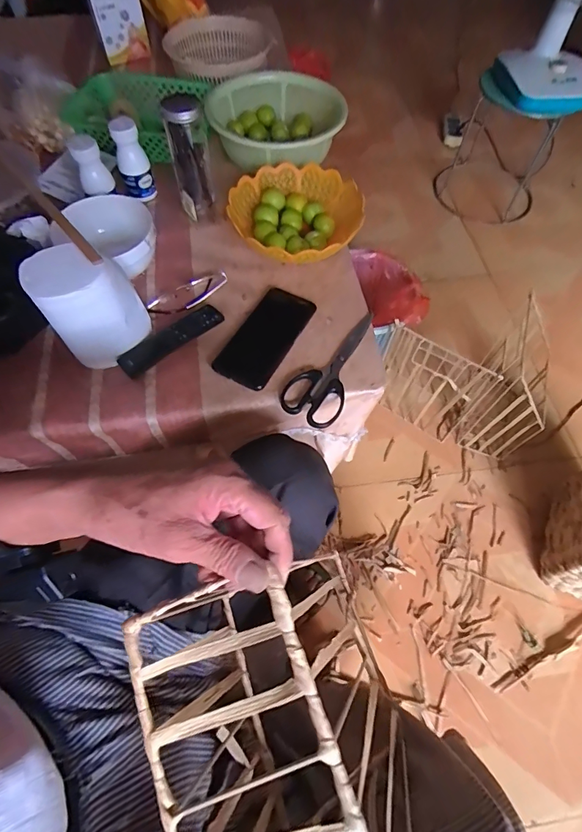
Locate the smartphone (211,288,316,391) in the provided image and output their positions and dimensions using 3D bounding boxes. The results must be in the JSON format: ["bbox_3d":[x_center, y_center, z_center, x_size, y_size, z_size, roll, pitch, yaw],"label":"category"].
[{"bbox_3d":[-0.035,-0.110,0.552,0.078,0.011,0.162,26,65,12],"label":"smartphone"}]

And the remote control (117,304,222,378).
[{"bbox_3d":[-0.156,-0.101,0.541,0.146,0.022,0.033,-34,68,-17],"label":"remote control"}]

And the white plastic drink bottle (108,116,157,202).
[{"bbox_3d":[-0.248,-0.398,0.639,0.046,0.104,0.038,-11,63,-7],"label":"white plastic drink bottle"}]

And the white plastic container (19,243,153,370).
[{"bbox_3d":[-0.234,-0.129,0.490,0.101,0.127,0.080,-24,66,-13],"label":"white plastic container"}]

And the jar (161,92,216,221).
[{"bbox_3d":[-0.148,-0.372,0.606,0.053,0.163,0.054,0,64,1],"label":"jar"}]

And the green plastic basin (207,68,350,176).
[{"bbox_3d":[-0.026,-0.513,0.735,0.218,0.086,0.218,1,63,-1],"label":"green plastic basin"}]

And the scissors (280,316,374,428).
[{"bbox_3d":[0.056,-0.070,0.535,0.074,0.015,0.187,26,65,11],"label":"scissors"}]

